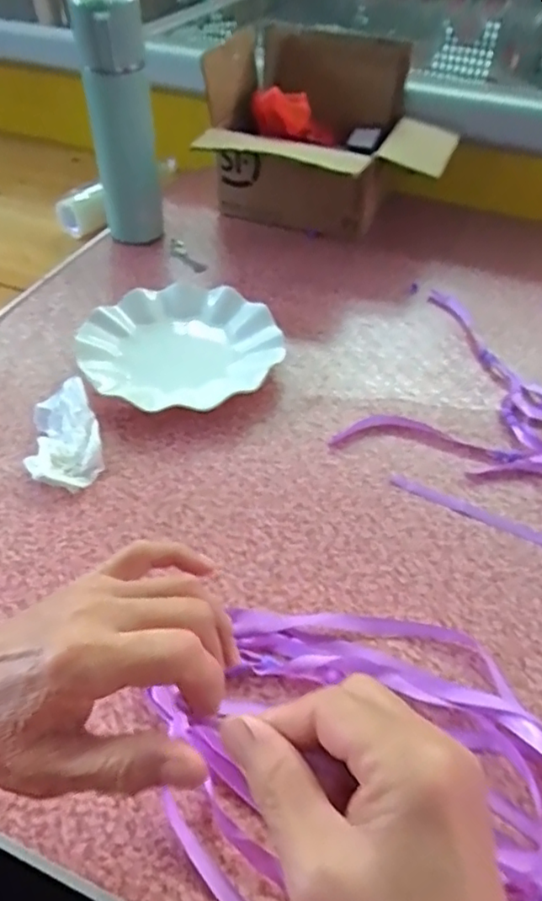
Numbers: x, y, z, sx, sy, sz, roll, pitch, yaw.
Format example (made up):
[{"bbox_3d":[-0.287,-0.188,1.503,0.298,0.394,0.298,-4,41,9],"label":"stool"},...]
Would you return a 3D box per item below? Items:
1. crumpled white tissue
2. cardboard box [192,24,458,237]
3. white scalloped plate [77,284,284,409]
[{"bbox_3d":[-0.169,-0.013,0.486,0.057,0.030,0.095,-9,48,-10],"label":"crumpled white tissue"},{"bbox_3d":[0.070,-0.373,0.730,0.274,0.192,0.196,11,48,8],"label":"cardboard box"},{"bbox_3d":[-0.085,-0.098,0.572,0.181,0.026,0.178,-20,51,-19],"label":"white scalloped plate"}]

